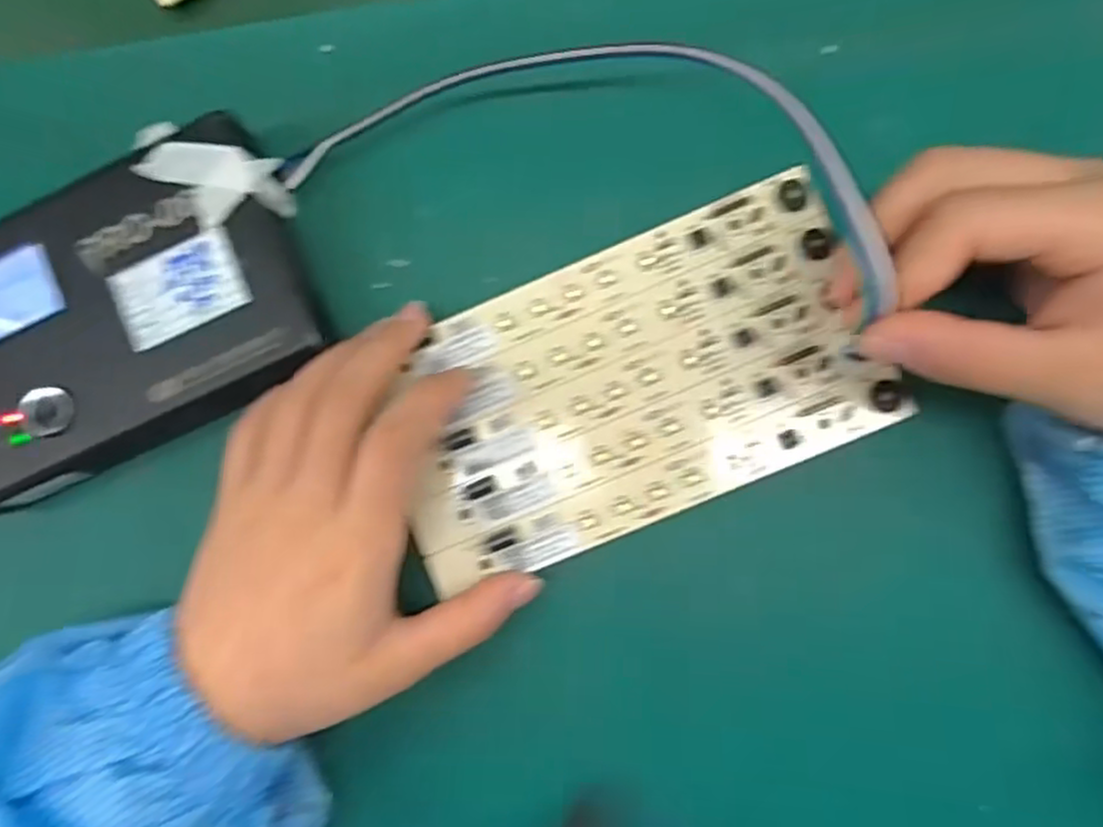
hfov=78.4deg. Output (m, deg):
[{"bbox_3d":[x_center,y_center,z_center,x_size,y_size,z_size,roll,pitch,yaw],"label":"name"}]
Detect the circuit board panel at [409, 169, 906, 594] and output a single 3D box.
[{"bbox_3d":[0.027,-0.010,0.251,0.178,0.008,0.098,-24,85,6],"label":"circuit board panel"}]

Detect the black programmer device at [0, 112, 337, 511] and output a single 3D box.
[{"bbox_3d":[-0.169,-0.037,0.262,0.160,0.031,0.106,-23,83,5],"label":"black programmer device"}]

